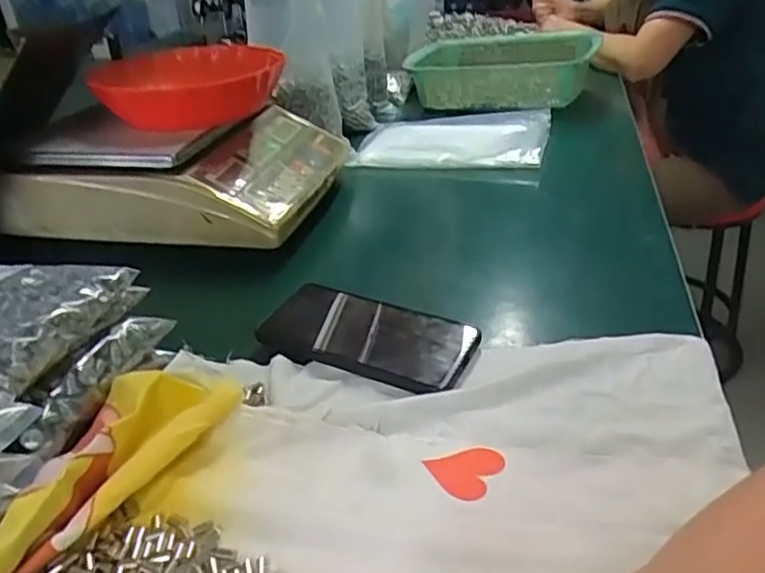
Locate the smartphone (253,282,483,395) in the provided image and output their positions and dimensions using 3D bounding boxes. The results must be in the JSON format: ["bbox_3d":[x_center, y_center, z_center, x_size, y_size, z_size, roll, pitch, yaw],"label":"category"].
[{"bbox_3d":[-0.013,0.037,0.497,0.160,0.014,0.079,14,35,26],"label":"smartphone"}]

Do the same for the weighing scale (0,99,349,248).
[{"bbox_3d":[-0.230,-0.146,0.757,0.309,0.094,0.309,3,31,11],"label":"weighing scale"}]

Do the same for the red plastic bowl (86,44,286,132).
[{"bbox_3d":[-0.219,-0.221,0.748,0.202,0.074,0.202,-4,31,-2],"label":"red plastic bowl"}]

